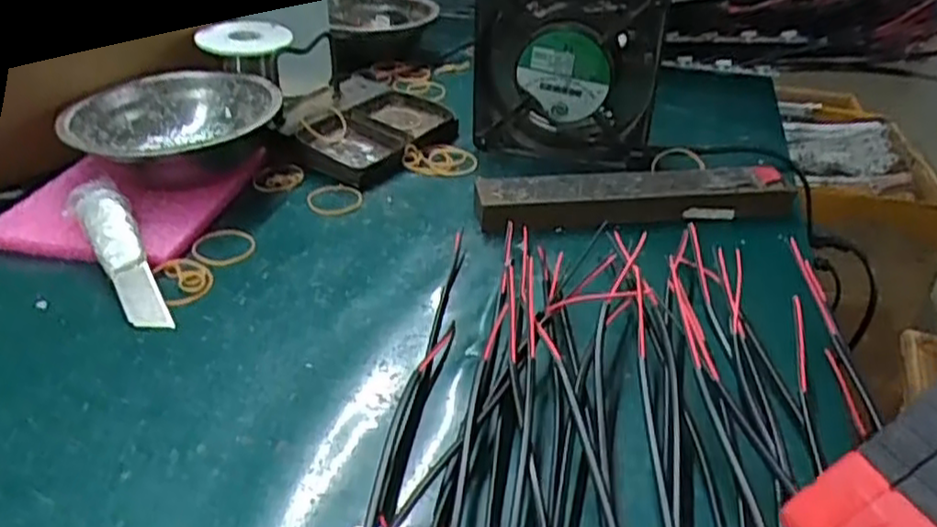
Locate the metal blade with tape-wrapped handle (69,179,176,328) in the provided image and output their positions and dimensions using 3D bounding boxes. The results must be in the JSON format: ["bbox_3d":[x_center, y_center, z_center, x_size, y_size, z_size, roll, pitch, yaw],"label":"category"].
[{"bbox_3d":[-0.178,-0.006,0.371,0.024,0.010,0.112,-21,56,-30],"label":"metal blade with tape-wrapped handle"}]

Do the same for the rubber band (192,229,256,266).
[{"bbox_3d":[-0.136,-0.010,0.402,0.033,0.004,0.039,-1,34,-5],"label":"rubber band"}]

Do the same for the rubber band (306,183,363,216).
[{"bbox_3d":[-0.082,-0.040,0.449,0.033,0.004,0.034,1,34,-1],"label":"rubber band"}]

